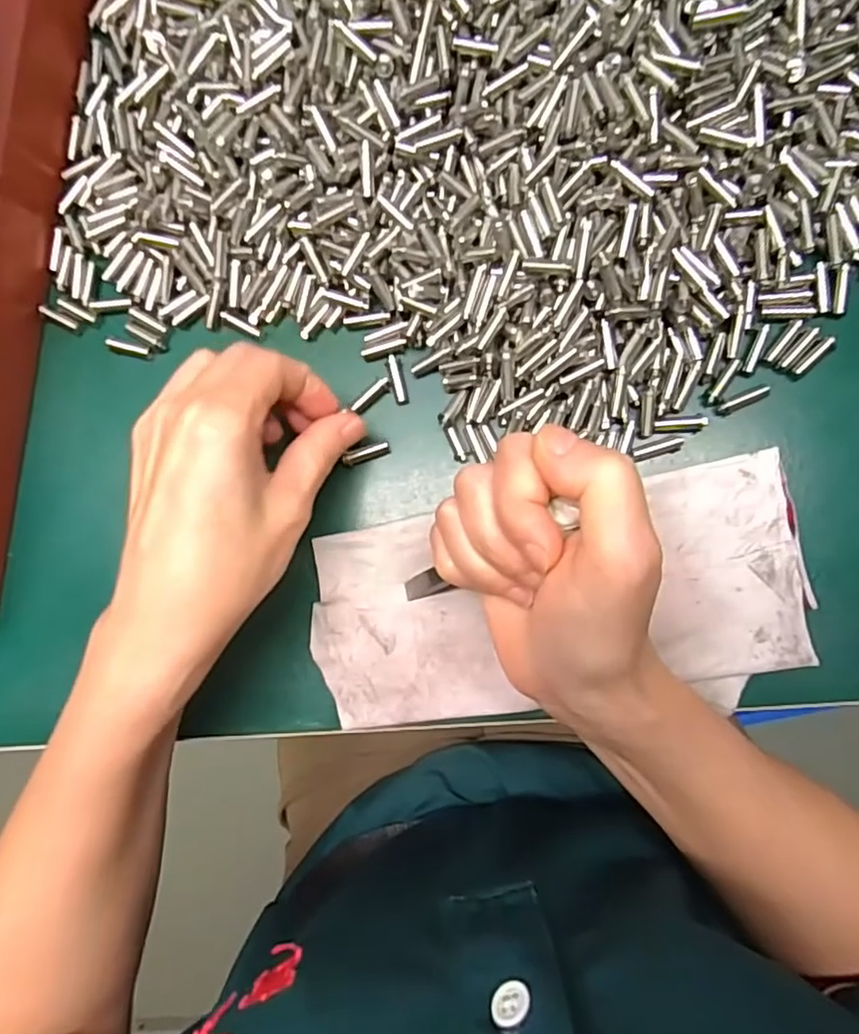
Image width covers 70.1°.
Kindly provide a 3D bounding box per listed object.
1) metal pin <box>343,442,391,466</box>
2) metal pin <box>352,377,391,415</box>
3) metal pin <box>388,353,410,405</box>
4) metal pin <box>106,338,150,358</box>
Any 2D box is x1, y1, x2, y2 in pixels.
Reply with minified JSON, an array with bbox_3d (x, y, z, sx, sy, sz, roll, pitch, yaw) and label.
[{"bbox_3d":[-0.028,-0.028,0.267,0.020,0.005,0.005,-19,86,5],"label":"metal pin"},{"bbox_3d":[-0.026,-0.053,0.270,0.020,0.004,0.005,-43,84,-3],"label":"metal pin"},{"bbox_3d":[-0.014,-0.061,0.271,0.006,0.005,0.022,-13,86,6],"label":"metal pin"},{"bbox_3d":[-0.140,-0.078,0.283,0.022,0.004,0.006,12,89,7],"label":"metal pin"}]

